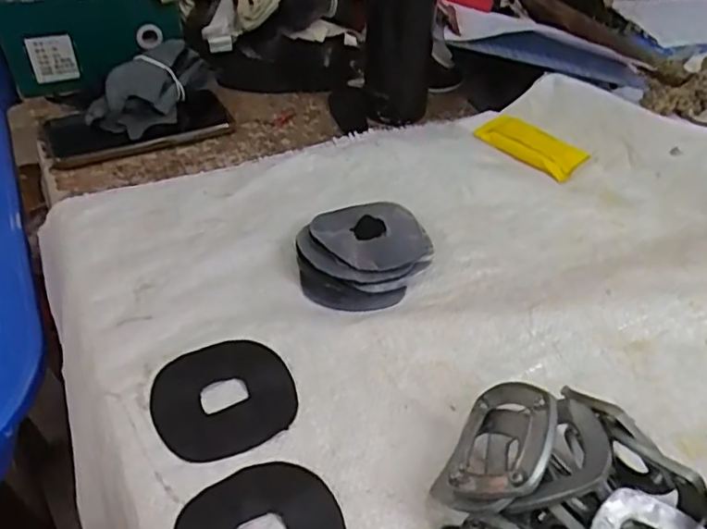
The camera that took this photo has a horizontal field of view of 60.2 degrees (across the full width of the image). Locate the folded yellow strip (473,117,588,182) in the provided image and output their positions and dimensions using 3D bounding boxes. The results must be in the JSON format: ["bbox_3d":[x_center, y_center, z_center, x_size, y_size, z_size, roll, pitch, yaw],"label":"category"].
[{"bbox_3d":[0.163,-0.112,0.568,0.098,0.012,0.046,31,50,27],"label":"folded yellow strip"}]

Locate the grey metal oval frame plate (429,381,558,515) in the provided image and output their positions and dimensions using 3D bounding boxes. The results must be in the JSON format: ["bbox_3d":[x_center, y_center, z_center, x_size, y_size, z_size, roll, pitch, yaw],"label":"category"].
[{"bbox_3d":[0.072,0.094,0.308,0.068,0.016,0.067,-56,22,-22],"label":"grey metal oval frame plate"}]

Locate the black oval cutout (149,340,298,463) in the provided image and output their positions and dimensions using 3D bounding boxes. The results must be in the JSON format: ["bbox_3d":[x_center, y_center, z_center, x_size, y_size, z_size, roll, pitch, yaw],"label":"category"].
[{"bbox_3d":[-0.076,0.078,0.362,0.081,0.004,0.075,-14,46,-17],"label":"black oval cutout"}]

